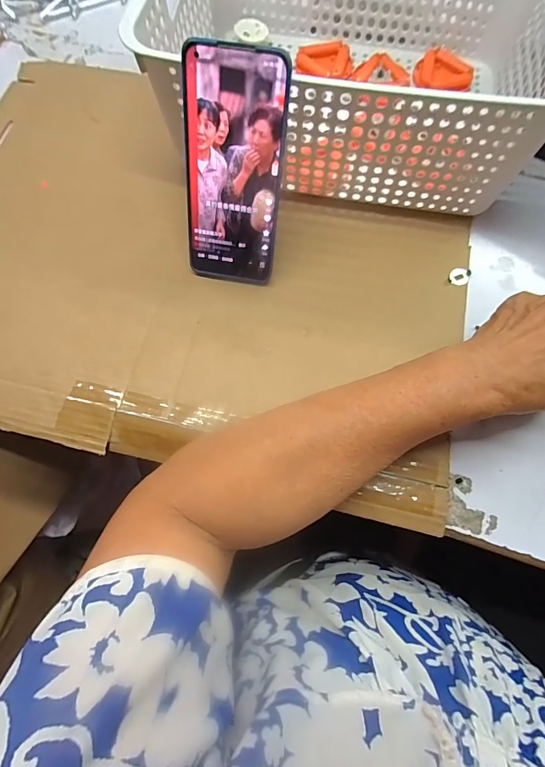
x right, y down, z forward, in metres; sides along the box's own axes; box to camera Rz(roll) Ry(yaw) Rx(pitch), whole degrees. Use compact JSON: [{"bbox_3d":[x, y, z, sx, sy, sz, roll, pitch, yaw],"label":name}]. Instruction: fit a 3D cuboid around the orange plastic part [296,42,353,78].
[{"bbox_3d":[0.059,-0.367,0.443,0.061,0.012,0.044,6,72,3],"label":"orange plastic part"}]

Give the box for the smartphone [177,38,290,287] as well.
[{"bbox_3d":[-0.031,-0.161,0.312,0.076,0.165,0.004,10,40,4],"label":"smartphone"}]

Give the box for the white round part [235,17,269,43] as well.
[{"bbox_3d":[-0.024,-0.402,0.444,0.033,0.010,0.032,0,72,1],"label":"white round part"}]

